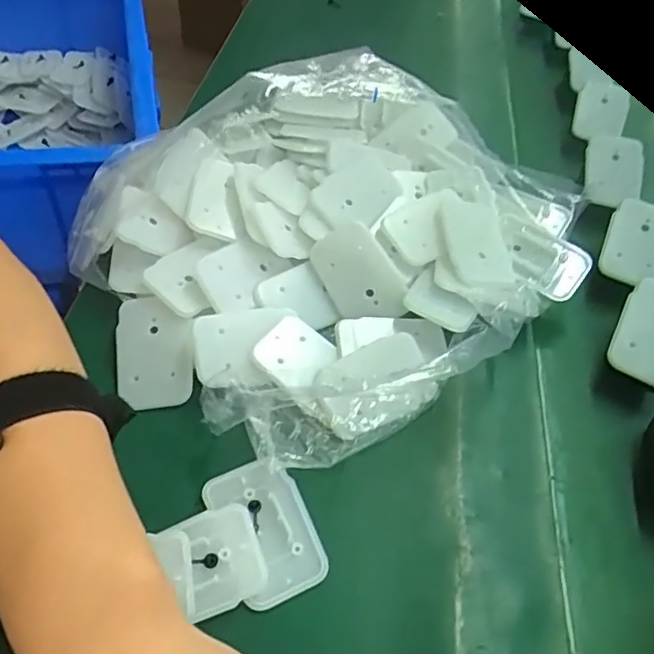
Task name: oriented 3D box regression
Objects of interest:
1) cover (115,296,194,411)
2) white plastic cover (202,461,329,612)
[{"bbox_3d":[-0.100,0.014,0.338,0.047,0.004,0.066,-8,70,9],"label":"cover"},{"bbox_3d":[-0.030,0.098,0.284,0.042,0.006,0.068,-20,56,-19],"label":"white plastic cover"}]

